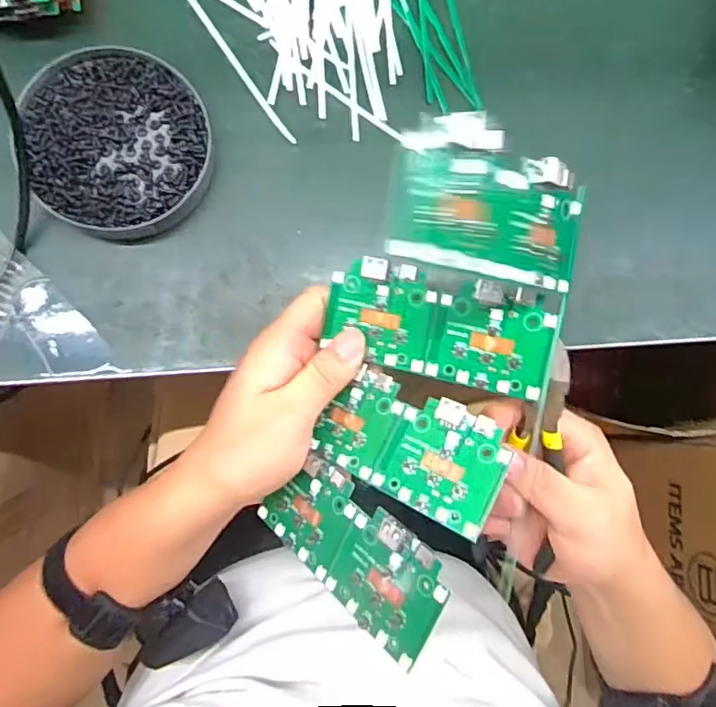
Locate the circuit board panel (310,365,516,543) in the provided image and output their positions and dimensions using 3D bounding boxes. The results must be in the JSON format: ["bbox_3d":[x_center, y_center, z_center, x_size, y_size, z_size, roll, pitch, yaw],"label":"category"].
[{"bbox_3d":[0.025,0.044,0.282,0.097,0.007,0.053,23,80,31],"label":"circuit board panel"}]

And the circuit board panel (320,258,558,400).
[{"bbox_3d":[0.039,-0.014,0.289,0.113,0.008,0.052,13,99,14],"label":"circuit board panel"}]

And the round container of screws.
[{"bbox_3d":[-0.146,-0.127,0.348,0.110,0.020,0.110,0,86,-6],"label":"round container of screws"}]

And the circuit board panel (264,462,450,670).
[{"bbox_3d":[-0.007,0.094,0.277,0.112,0.007,0.055,30,102,38],"label":"circuit board panel"}]

